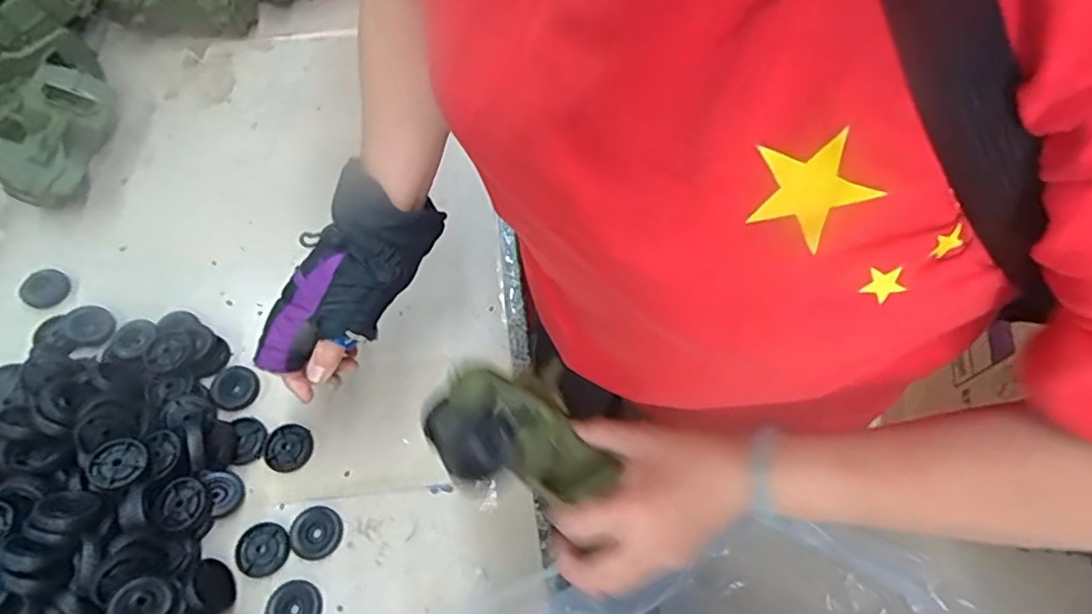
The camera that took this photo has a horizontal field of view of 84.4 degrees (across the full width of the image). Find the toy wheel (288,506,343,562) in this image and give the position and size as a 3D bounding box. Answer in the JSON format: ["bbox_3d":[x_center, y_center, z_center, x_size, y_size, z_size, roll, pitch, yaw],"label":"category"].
[{"bbox_3d":[-0.202,0.199,0.531,0.041,0.011,0.043,0,62,1],"label":"toy wheel"}]

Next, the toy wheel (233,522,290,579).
[{"bbox_3d":[-0.250,0.213,0.529,0.044,0.008,0.044,0,62,1],"label":"toy wheel"}]

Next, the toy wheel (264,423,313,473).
[{"bbox_3d":[-0.242,0.132,0.567,0.042,0.009,0.043,22,64,12],"label":"toy wheel"}]

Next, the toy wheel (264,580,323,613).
[{"bbox_3d":[-0.212,0.253,0.503,0.043,0.008,0.044,0,62,1],"label":"toy wheel"}]

